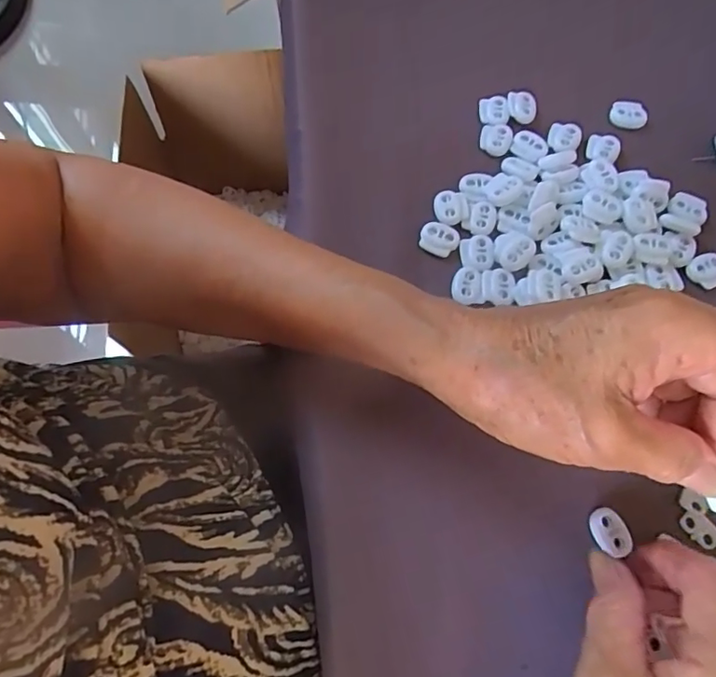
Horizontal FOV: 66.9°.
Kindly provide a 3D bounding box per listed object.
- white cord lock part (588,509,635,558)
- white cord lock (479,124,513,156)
[{"bbox_3d":[0.119,0.091,0.254,0.016,0.004,0.021,-13,70,-6],"label":"white cord lock part"},{"bbox_3d":[0.086,-0.124,0.339,0.019,0.005,0.021,11,69,2],"label":"white cord lock"}]

